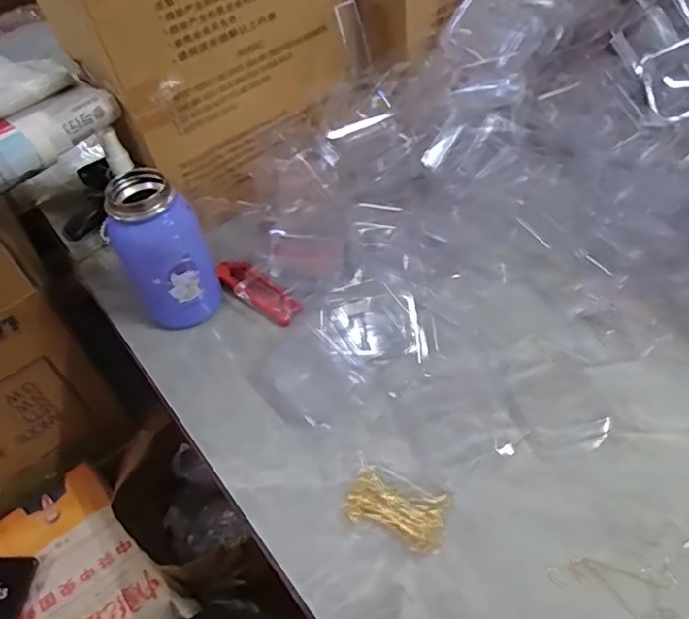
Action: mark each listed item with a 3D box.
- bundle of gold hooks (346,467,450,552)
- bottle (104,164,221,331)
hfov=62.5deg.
[{"bbox_3d":[0.036,0.140,0.402,0.067,0.010,0.041,16,52,19],"label":"bundle of gold hooks"},{"bbox_3d":[-0.163,-0.049,0.520,0.061,0.143,0.060,-3,48,3],"label":"bottle"}]

